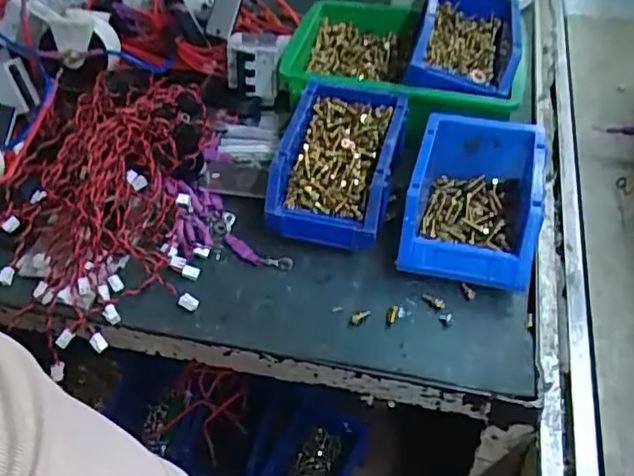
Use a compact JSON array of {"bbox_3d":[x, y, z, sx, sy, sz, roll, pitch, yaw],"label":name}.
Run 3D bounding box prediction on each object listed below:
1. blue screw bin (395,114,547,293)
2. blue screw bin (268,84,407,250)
[{"bbox_3d":[0.143,-0.033,0.567,0.112,0.073,0.159,10,48,14],"label":"blue screw bin"},{"bbox_3d":[0.023,-0.070,0.605,0.109,0.077,0.166,9,48,13],"label":"blue screw bin"}]

